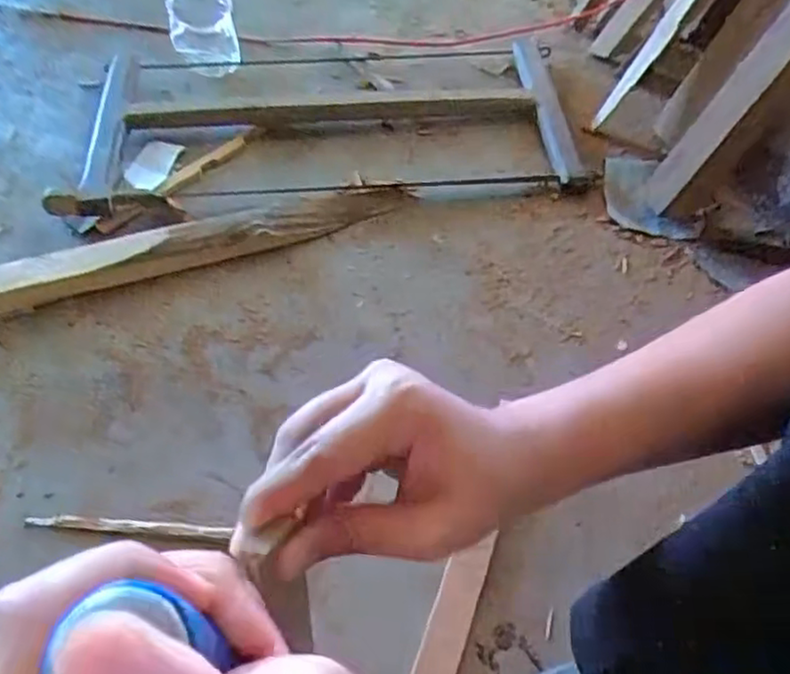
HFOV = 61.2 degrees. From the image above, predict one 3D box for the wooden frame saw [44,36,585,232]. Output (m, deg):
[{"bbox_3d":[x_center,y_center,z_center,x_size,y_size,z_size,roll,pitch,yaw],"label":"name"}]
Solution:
[{"bbox_3d":[-0.080,-0.289,0.864,0.626,0.039,0.320,-2,54,-3],"label":"wooden frame saw"}]

